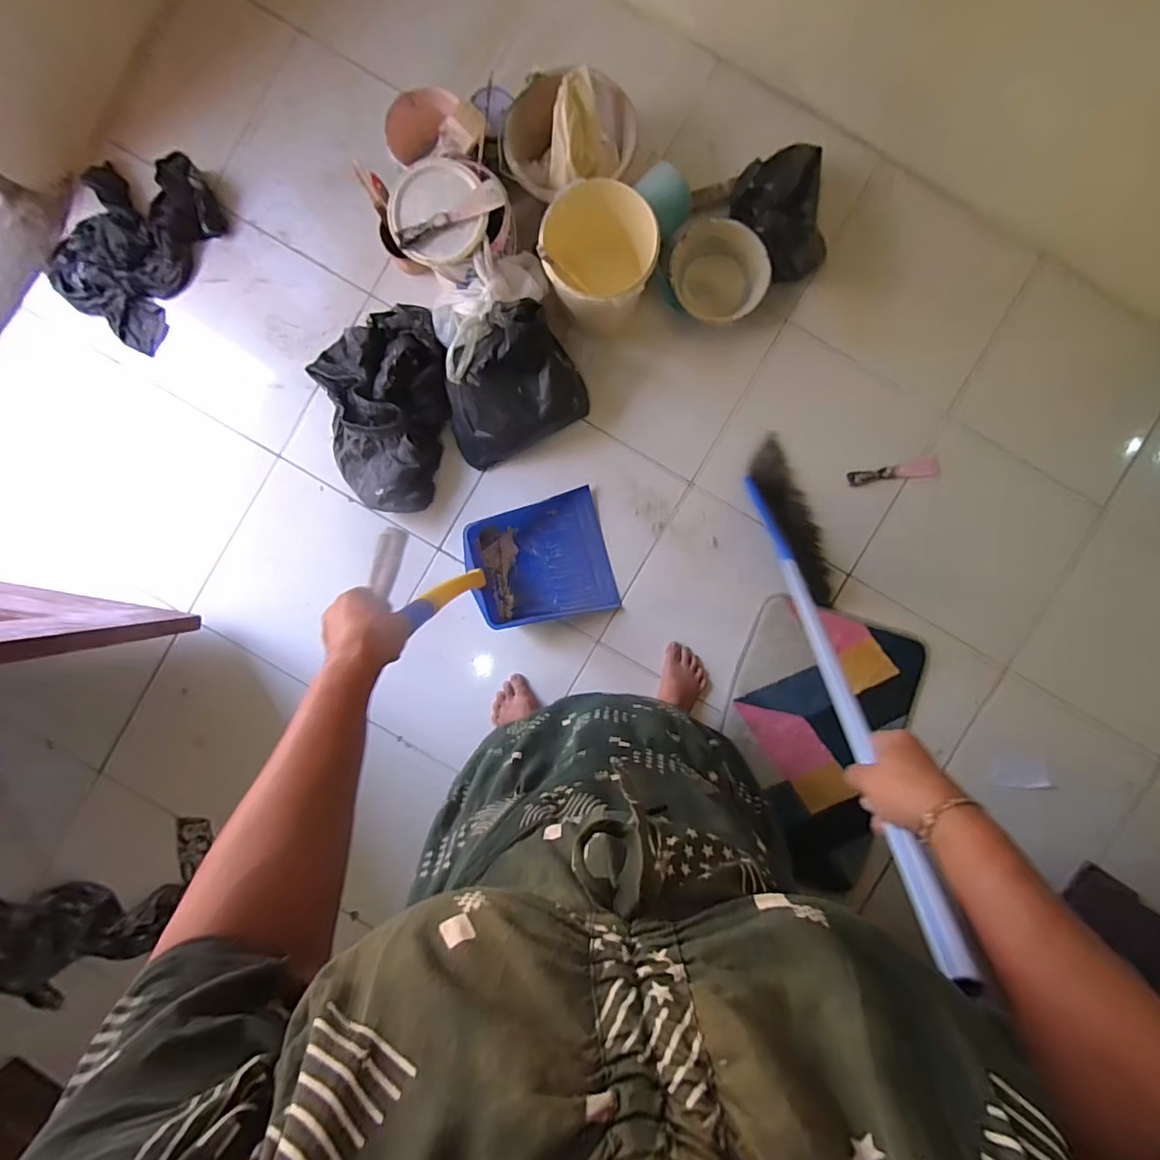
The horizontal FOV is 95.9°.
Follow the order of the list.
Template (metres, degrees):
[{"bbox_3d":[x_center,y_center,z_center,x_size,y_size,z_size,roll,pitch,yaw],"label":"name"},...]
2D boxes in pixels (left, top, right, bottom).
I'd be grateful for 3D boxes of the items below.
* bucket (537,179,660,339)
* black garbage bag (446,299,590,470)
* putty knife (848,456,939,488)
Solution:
[{"bbox_3d":[0.031,-0.604,1.006,0.203,0.184,0.194,0,90,1],"label":"bucket"},{"bbox_3d":[-0.138,-0.374,1.030,0.292,0.207,0.194,-29,92,1],"label":"black garbage bag"},{"bbox_3d":[0.680,-0.229,1.116,0.198,0.028,0.043,-10,92,0],"label":"putty knife"}]

